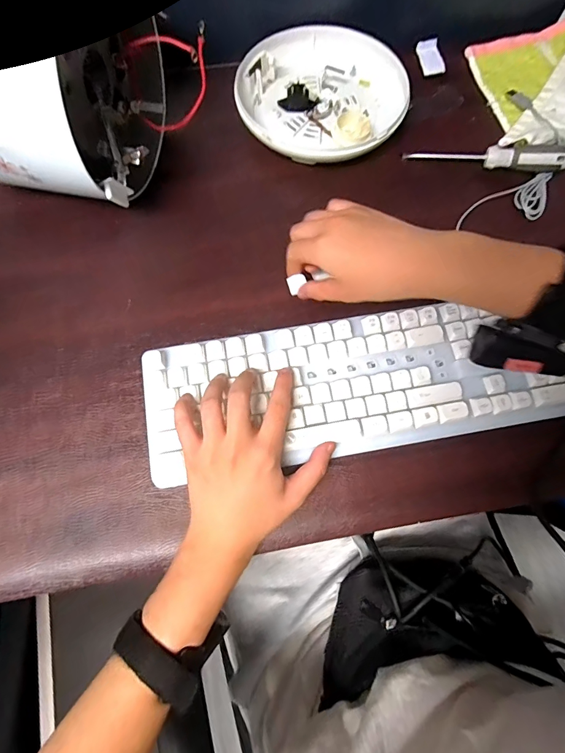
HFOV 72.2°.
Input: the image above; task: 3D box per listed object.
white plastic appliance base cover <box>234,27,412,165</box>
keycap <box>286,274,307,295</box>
[{"bbox_3d":[0.047,-0.349,0.476,0.198,0.034,0.190,-2,72,-1],"label":"white plastic appliance base cover"},{"bbox_3d":[0.014,-0.086,0.363,0.016,0.008,0.016,-17,73,-6],"label":"keycap"}]

